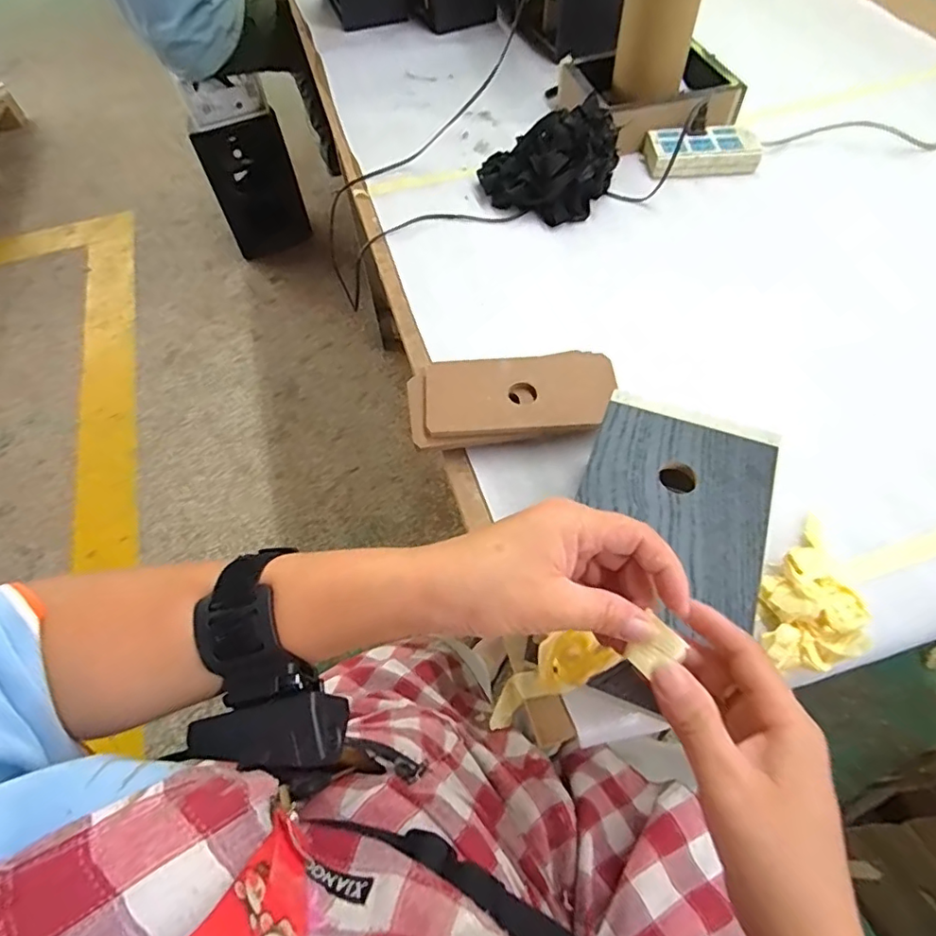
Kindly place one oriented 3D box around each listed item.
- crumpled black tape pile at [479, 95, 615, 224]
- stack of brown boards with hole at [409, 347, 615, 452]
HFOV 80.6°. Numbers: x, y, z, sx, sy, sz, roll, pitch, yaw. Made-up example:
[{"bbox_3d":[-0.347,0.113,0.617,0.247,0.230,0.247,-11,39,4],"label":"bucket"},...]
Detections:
[{"bbox_3d":[0.118,-0.419,0.767,0.177,0.099,0.149,-19,60,-9],"label":"crumpled black tape pile"},{"bbox_3d":[0.045,-0.074,0.564,0.206,0.025,0.094,-7,58,-2],"label":"stack of brown boards with hole"}]

